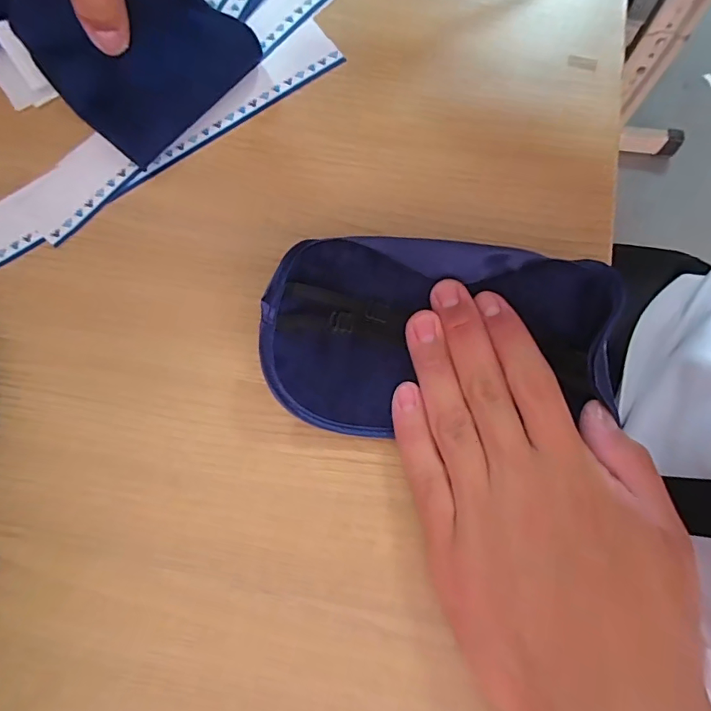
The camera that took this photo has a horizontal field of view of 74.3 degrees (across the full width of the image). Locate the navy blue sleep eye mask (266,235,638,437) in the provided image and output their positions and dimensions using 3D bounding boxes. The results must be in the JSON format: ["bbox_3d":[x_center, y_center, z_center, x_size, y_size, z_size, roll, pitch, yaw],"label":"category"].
[{"bbox_3d":[0.036,-0.009,0.210,0.150,0.020,0.088,6,78,1],"label":"navy blue sleep eye mask"}]

